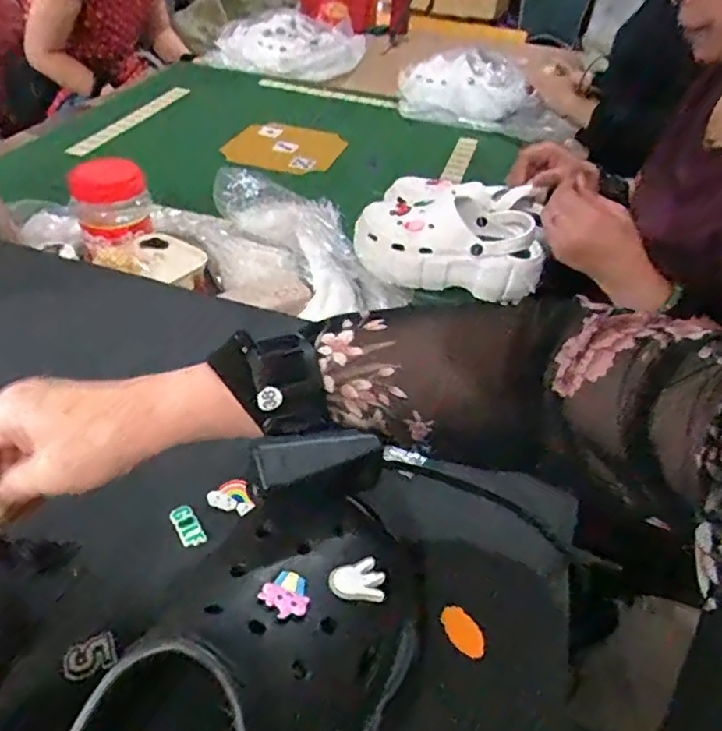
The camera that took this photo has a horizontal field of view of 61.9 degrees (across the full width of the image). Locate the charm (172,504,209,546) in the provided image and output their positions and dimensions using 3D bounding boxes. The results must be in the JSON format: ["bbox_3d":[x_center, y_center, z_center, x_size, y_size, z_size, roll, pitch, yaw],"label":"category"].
[{"bbox_3d":[-0.112,0.105,0.390,0.014,0.006,0.031,-21,46,-29],"label":"charm"}]

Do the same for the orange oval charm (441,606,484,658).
[{"bbox_3d":[0.059,0.154,0.347,0.016,0.004,0.031,-36,60,-16],"label":"orange oval charm"}]

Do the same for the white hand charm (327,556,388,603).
[{"bbox_3d":[-0.002,0.104,0.291,0.027,0.008,0.021,11,49,-20],"label":"white hand charm"}]

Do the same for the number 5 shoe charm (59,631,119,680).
[{"bbox_3d":[-0.148,0.158,0.326,0.027,0.007,0.020,-17,44,-25],"label":"number 5 shoe charm"}]

